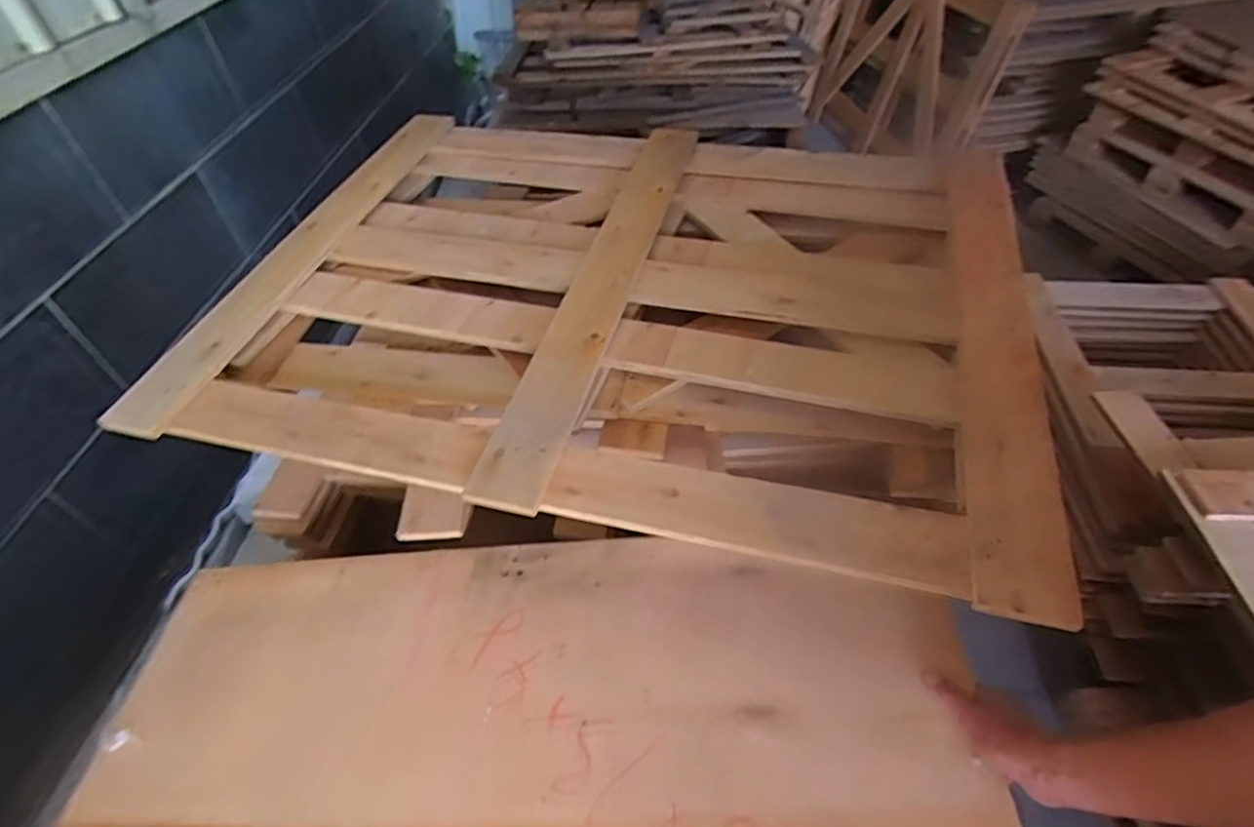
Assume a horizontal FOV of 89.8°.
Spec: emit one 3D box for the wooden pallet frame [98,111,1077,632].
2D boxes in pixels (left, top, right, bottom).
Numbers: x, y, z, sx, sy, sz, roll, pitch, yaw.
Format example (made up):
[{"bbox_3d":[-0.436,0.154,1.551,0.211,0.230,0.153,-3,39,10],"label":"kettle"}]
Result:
[{"bbox_3d":[-0.030,-0.199,0.881,1.069,0.057,0.794,11,49,13],"label":"wooden pallet frame"}]

